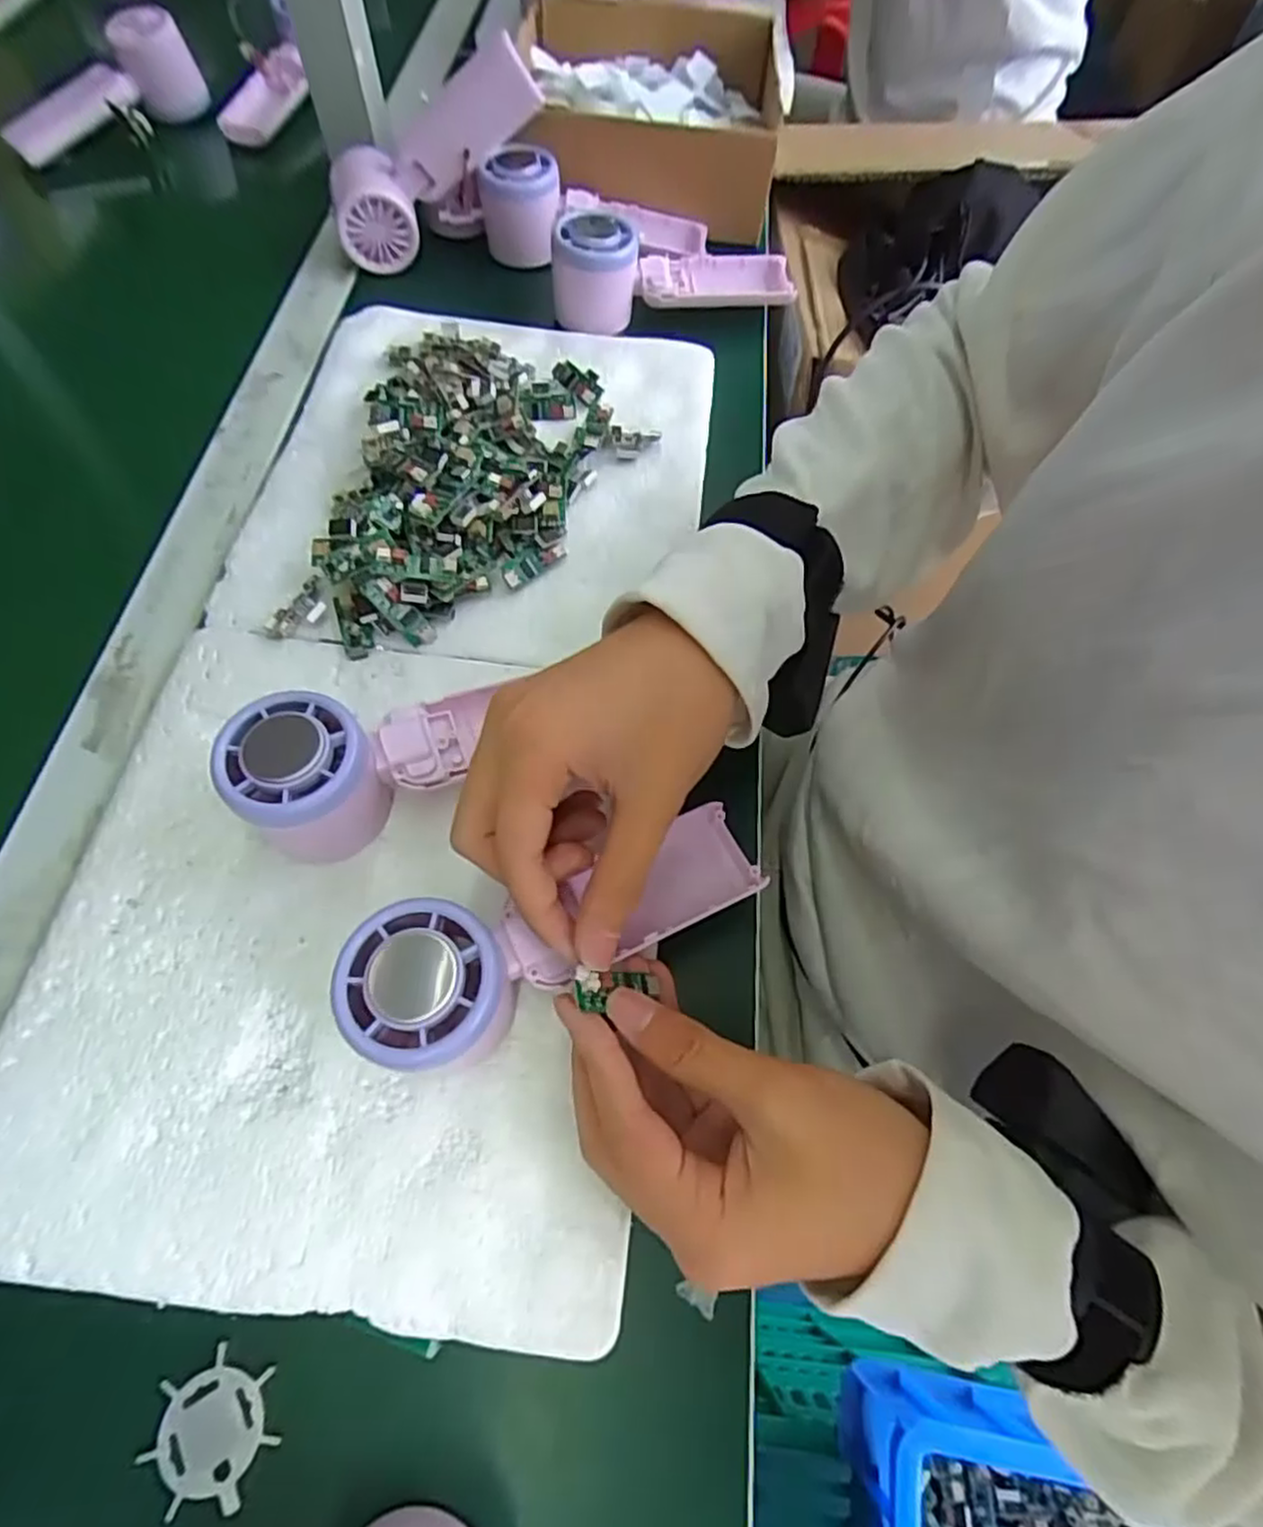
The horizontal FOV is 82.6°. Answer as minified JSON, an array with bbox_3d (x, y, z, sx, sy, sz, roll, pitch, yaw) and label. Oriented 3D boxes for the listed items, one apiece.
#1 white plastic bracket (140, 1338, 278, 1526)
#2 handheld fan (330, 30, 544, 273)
[{"bbox_3d":[-0.137,0.219,0.235,0.037,0.005,0.041,-29,68,-15],"label":"white plastic bracket"},{"bbox_3d":[-0.140,-0.416,0.492,0.162,0.056,0.060,-32,65,15],"label":"handheld fan"}]

